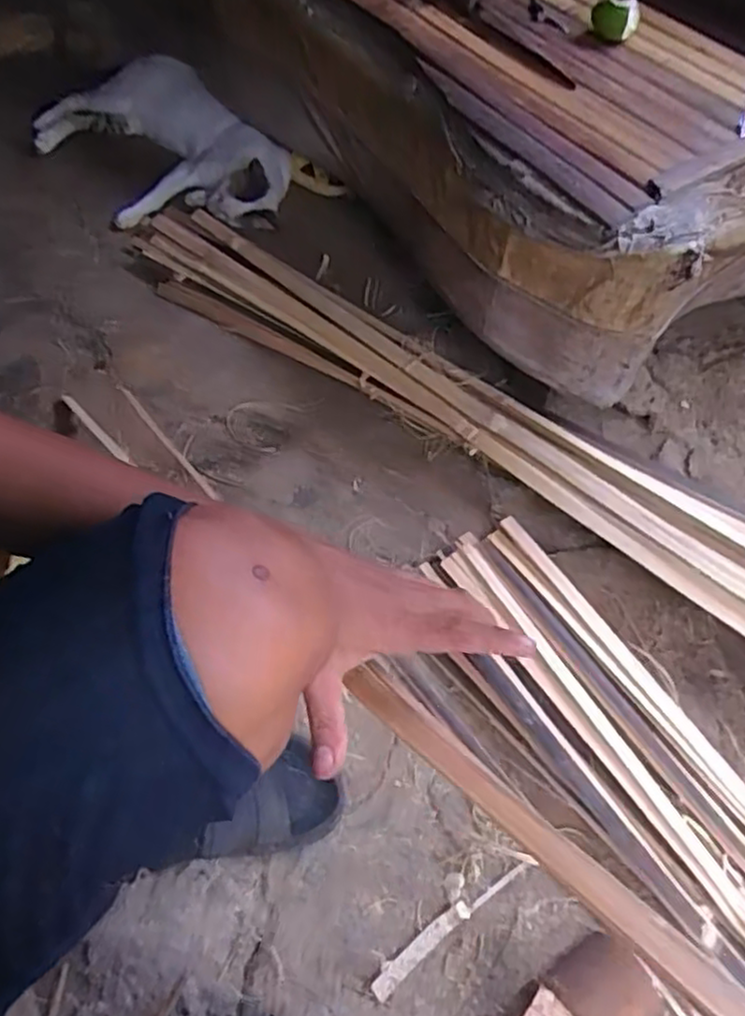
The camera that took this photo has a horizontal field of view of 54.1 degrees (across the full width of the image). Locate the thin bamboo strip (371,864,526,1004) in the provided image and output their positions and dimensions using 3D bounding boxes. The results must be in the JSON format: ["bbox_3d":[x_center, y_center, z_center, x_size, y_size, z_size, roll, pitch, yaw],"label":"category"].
[{"bbox_3d":[0.069,0.377,0.662,0.170,0.007,0.021,-32,78,-23],"label":"thin bamboo strip"}]

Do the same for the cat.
[{"bbox_3d":[-0.340,-0.587,1.162,0.443,0.102,0.275,40,63,20],"label":"cat"}]

